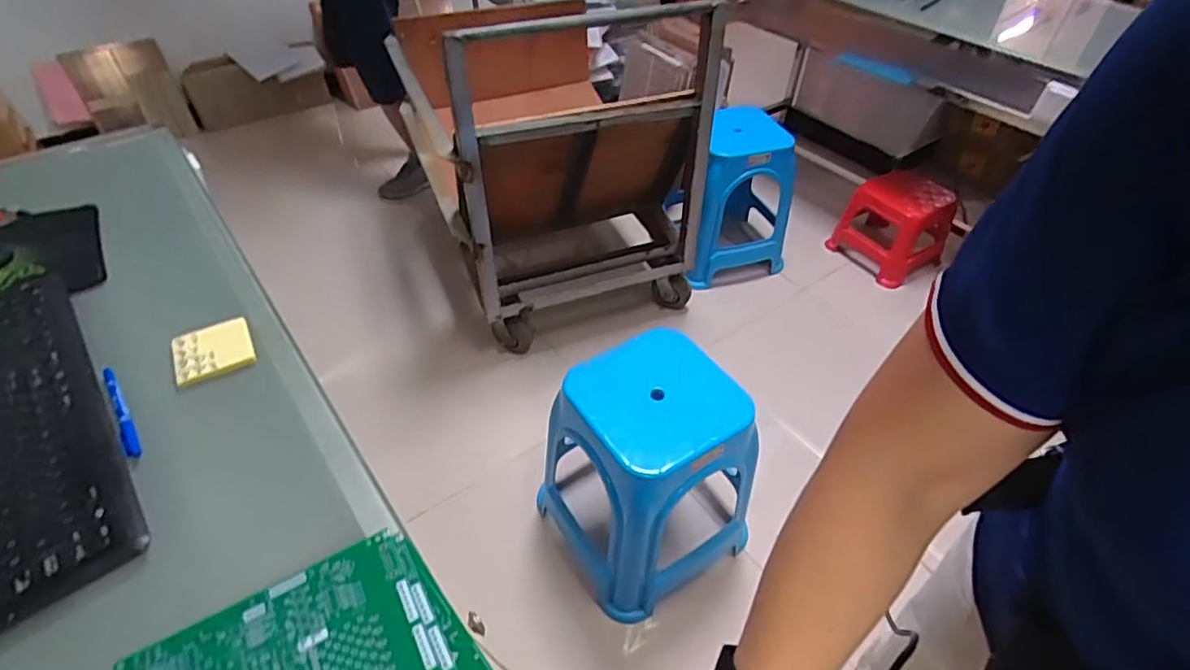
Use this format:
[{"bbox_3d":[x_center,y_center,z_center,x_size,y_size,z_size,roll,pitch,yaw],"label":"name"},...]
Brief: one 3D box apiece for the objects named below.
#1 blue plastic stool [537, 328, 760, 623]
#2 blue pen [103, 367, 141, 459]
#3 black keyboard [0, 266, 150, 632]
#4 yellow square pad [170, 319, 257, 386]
[{"bbox_3d":[0.097,0.268,1.129,0.314,0.419,0.315,-25,51,-24],"label":"blue plastic stool"},{"bbox_3d":[-0.485,0.075,0.604,0.013,0.009,0.126,-28,52,-26],"label":"blue pen"},{"bbox_3d":[-0.596,0.074,0.590,0.157,0.021,0.492,-31,53,-28],"label":"black keyboard"},{"bbox_3d":[-0.430,0.015,0.666,0.079,0.008,0.085,-21,50,-21],"label":"yellow square pad"}]

